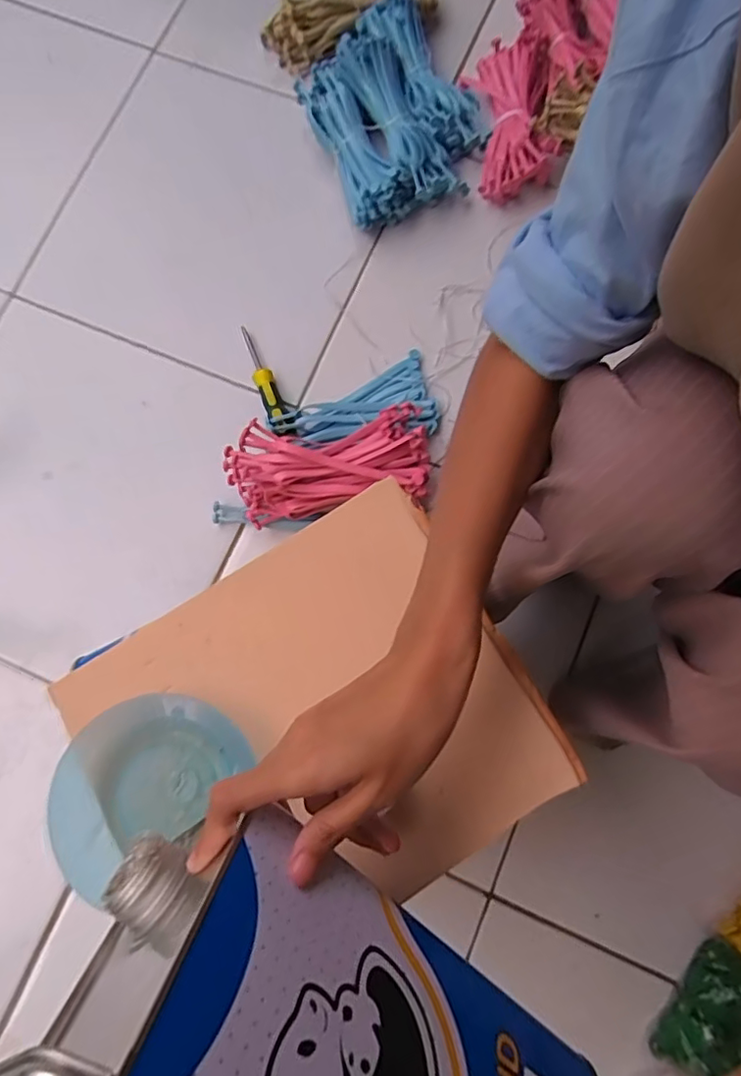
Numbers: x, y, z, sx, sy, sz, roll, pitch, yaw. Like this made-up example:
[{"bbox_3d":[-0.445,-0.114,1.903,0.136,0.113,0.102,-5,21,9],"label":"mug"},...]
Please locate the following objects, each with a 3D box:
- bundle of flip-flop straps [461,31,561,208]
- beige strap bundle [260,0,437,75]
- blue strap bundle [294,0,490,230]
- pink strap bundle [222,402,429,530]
[{"bbox_3d":[0.179,-0.524,0.714,0.102,0.048,0.204,-7,80,-1],"label":"bundle of flip-flop straps"},{"bbox_3d":[-0.026,-0.687,0.747,0.226,0.064,0.086,-26,80,-4],"label":"beige strap bundle"},{"bbox_3d":[0.029,-0.541,0.714,0.203,0.065,0.265,-23,80,-3],"label":"blue strap bundle"},{"bbox_3d":[-0.047,-0.082,0.623,0.217,0.046,0.100,-11,80,-1],"label":"pink strap bundle"}]

